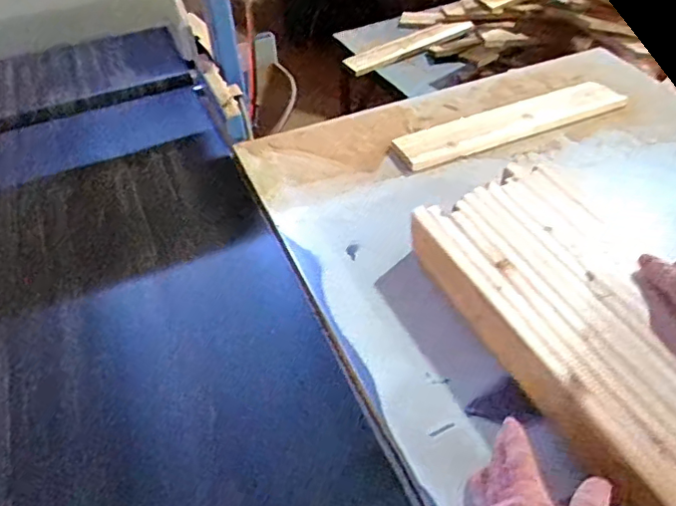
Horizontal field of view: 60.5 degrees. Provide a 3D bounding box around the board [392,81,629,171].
[{"bbox_3d":[0.325,-0.250,1.071,0.497,0.020,0.096,-18,47,-17],"label":"board"}]

